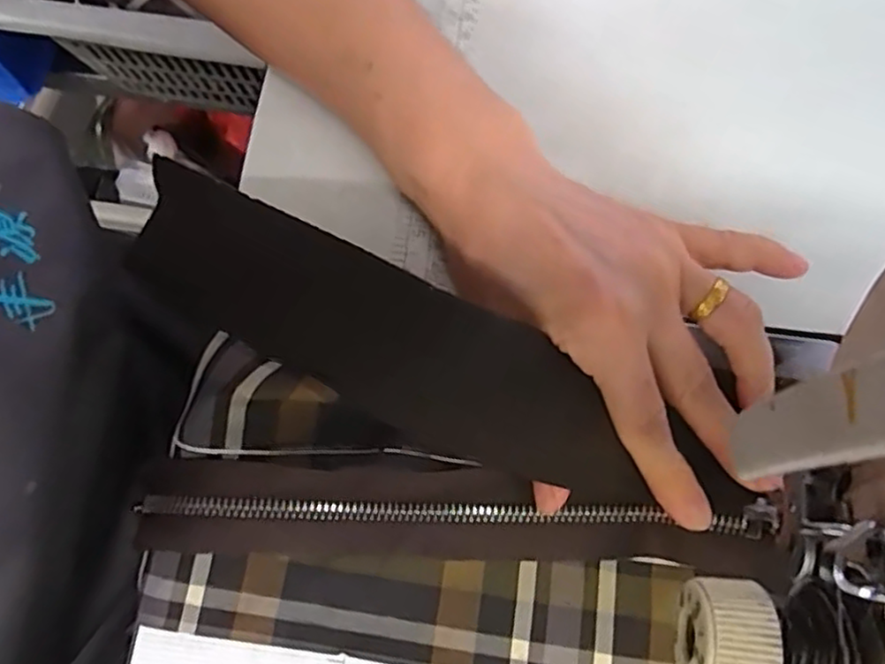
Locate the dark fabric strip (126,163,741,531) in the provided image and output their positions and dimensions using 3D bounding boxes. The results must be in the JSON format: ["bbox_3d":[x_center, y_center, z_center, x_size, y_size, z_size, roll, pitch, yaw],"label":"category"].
[{"bbox_3d":[-0.018,0.005,0.242,0.249,0.049,0.047,27,76,14],"label":"dark fabric strip"}]

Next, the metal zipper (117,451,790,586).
[{"bbox_3d":[0.002,0.065,0.233,0.214,0.011,0.034,4,75,2],"label":"metal zipper"}]

